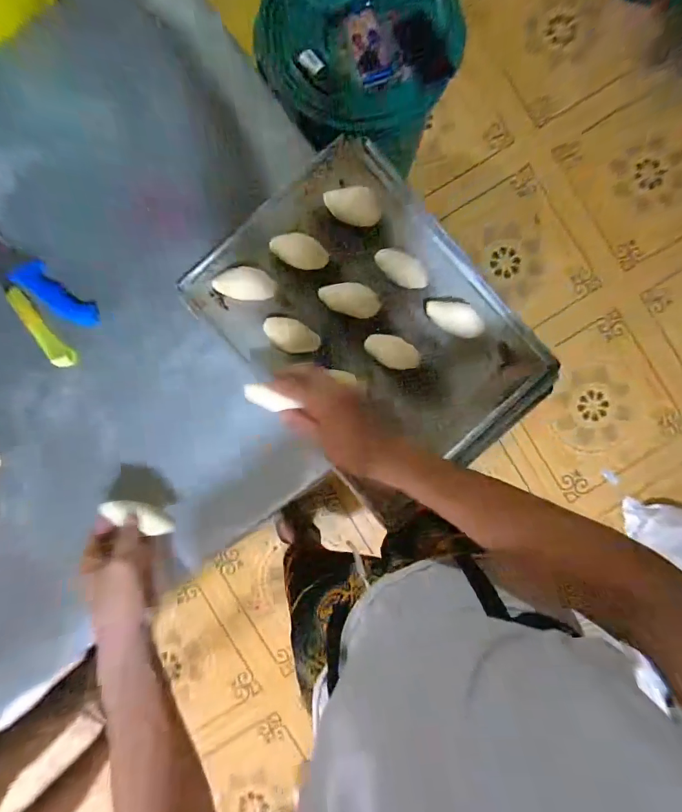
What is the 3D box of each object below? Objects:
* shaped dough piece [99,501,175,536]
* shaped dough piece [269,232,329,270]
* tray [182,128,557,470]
[{"bbox_3d":[-0.255,0.137,0.486,0.089,0.033,0.021,20,91,-13],"label":"shaped dough piece"},{"bbox_3d":[-0.058,-0.217,0.543,0.078,0.019,0.043,12,91,-1],"label":"shaped dough piece"},{"bbox_3d":[0.040,-0.115,0.555,0.348,0.038,0.460,-40,91,0],"label":"tray"}]

